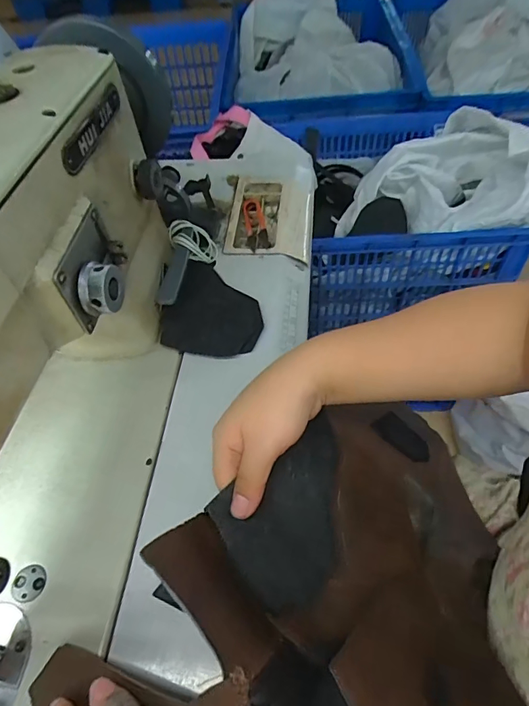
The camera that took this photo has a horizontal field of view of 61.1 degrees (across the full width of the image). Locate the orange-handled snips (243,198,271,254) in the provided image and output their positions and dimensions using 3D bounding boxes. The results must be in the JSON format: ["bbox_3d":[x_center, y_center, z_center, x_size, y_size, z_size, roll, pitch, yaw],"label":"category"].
[{"bbox_3d":[-0.011,-0.166,0.582,0.029,0.023,0.111,-6,54,0],"label":"orange-handled snips"}]

